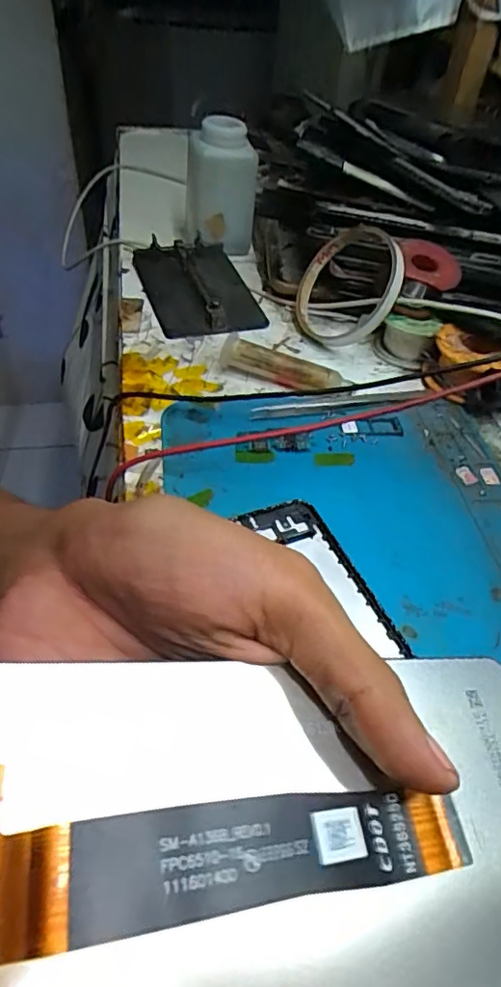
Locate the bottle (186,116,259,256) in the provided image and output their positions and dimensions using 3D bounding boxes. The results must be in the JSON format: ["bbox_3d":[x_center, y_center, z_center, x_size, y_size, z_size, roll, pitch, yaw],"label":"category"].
[{"bbox_3d":[-0.026,-0.258,0.456,0.061,0.088,0.055,5,48,-2],"label":"bottle"}]

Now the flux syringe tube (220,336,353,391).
[{"bbox_3d":[0.021,-0.081,0.357,0.084,0.021,0.014,18,49,9],"label":"flux syringe tube"}]

